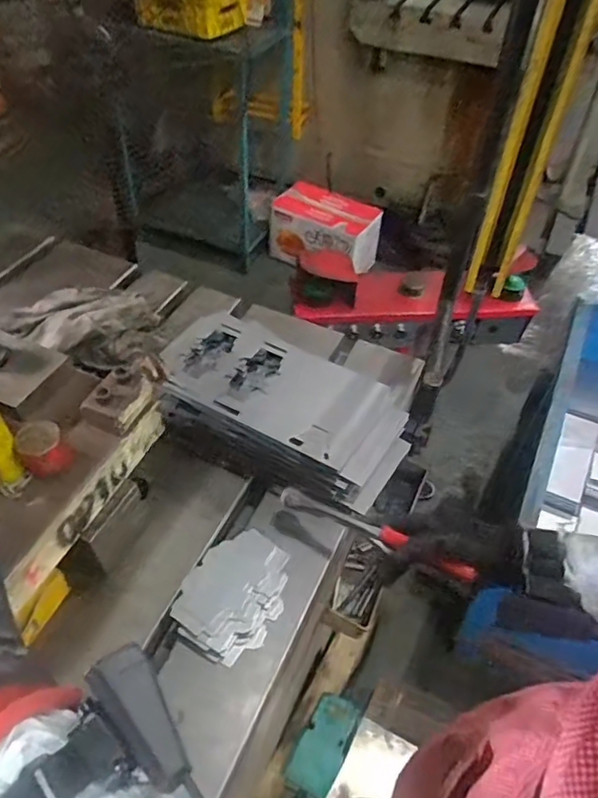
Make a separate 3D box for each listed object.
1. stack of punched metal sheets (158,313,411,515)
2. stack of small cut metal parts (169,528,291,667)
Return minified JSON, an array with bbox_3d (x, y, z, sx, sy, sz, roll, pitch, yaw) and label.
[{"bbox_3d":[-0.028,0.012,0.692,0.309,0.080,0.173,28,54,21],"label":"stack of punched metal sheets"},{"bbox_3d":[-0.066,0.195,0.569,0.090,0.032,0.122,23,53,18],"label":"stack of small cut metal parts"}]

